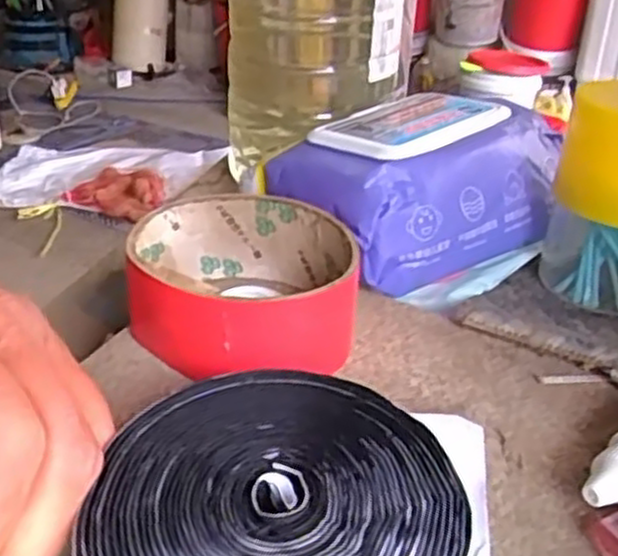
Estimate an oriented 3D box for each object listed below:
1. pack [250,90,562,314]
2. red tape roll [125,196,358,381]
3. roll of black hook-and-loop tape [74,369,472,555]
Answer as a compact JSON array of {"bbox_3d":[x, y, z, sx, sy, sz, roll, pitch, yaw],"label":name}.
[{"bbox_3d":[0.055,-0.042,0.369,0.132,0.058,0.098,-16,35,-29],"label":"pack"},{"bbox_3d":[-0.024,0.004,0.293,0.080,0.043,0.077,2,30,-1],"label":"red tape roll"},{"bbox_3d":[-0.008,0.063,0.200,0.090,0.023,0.095,2,30,-1],"label":"roll of black hook-and-loop tape"}]

